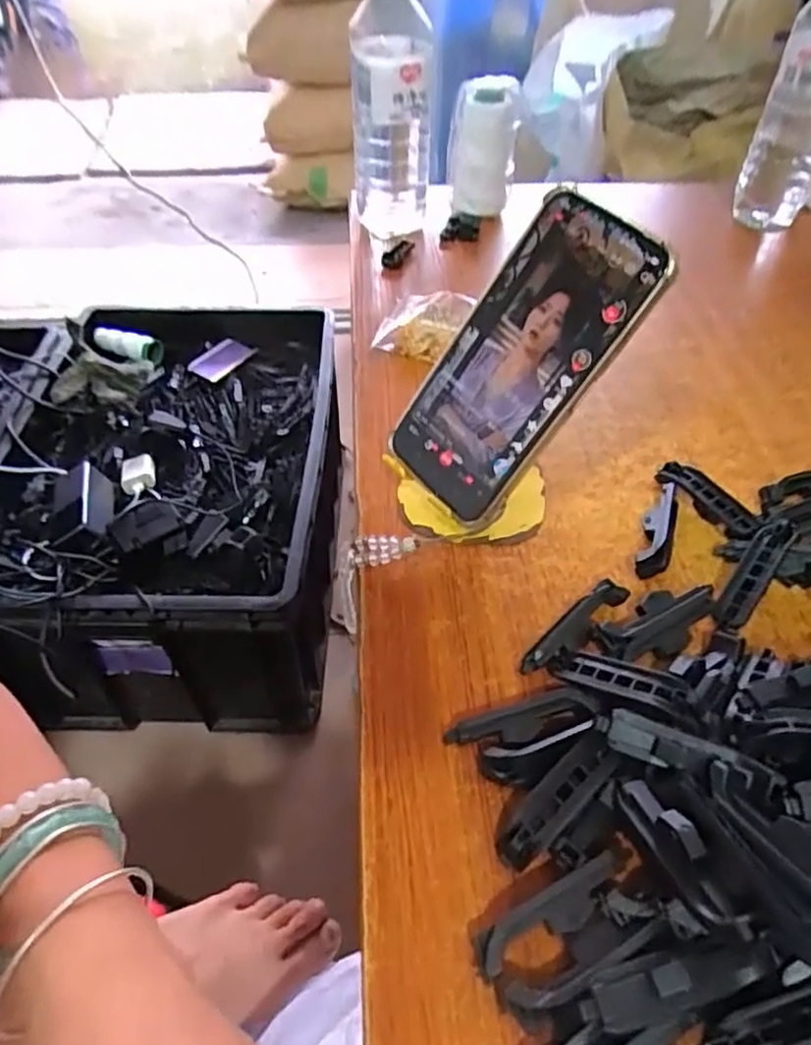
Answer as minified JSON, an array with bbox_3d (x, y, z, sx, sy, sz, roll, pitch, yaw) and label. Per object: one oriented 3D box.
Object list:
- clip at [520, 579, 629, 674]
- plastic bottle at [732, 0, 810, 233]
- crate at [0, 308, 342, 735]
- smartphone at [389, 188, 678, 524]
[{"bbox_3d":[0.089,0.056,0.354,0.019,0.016,0.072,33,55,28],"label":"clip"},{"bbox_3d":[0.372,-0.386,0.631,0.070,0.248,0.057,22,50,20],"label":"plastic bottle"},{"bbox_3d":[-0.327,-0.027,1.010,0.435,0.308,0.584,1,48,1],"label":"crate"},{"bbox_3d":[0.059,-0.083,0.355,0.076,0.166,0.007,47,24,27],"label":"smartphone"}]

